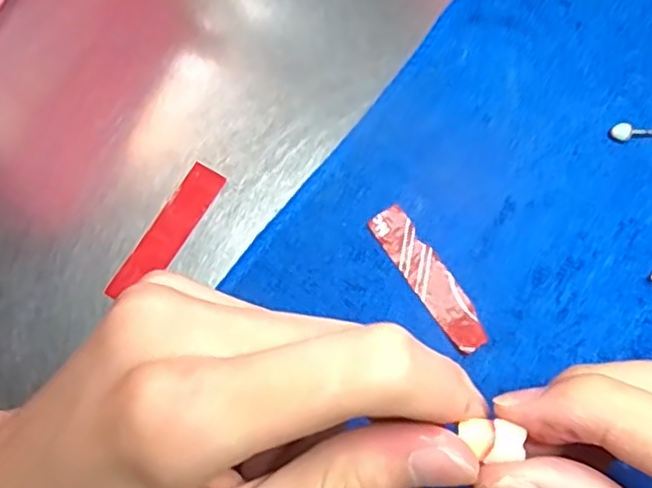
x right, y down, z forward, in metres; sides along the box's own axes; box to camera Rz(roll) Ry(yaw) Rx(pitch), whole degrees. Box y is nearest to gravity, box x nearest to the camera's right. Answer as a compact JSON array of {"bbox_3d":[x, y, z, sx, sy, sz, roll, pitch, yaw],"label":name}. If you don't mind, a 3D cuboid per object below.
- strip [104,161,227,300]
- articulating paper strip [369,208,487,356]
[{"bbox_3d":[-0.058,-0.004,0.245,0.014,0.004,0.058,30,74,7],"label":"strip"},{"bbox_3d":[0.038,0.012,0.240,0.015,0.004,0.058,-33,77,-11],"label":"articulating paper strip"}]

